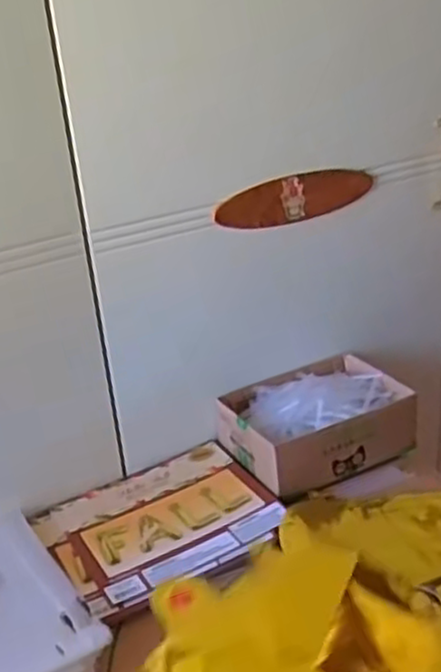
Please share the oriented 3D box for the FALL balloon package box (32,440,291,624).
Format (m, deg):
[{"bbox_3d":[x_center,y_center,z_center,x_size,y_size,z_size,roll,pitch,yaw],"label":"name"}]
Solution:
[{"bbox_3d":[-0.054,0.179,0.718,0.217,0.019,0.179,-17,31,-25],"label":"FALL balloon package box"}]

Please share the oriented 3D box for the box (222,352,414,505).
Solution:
[{"bbox_3d":[0.101,0.085,0.798,0.191,0.060,0.147,-15,31,-22],"label":"box"}]

